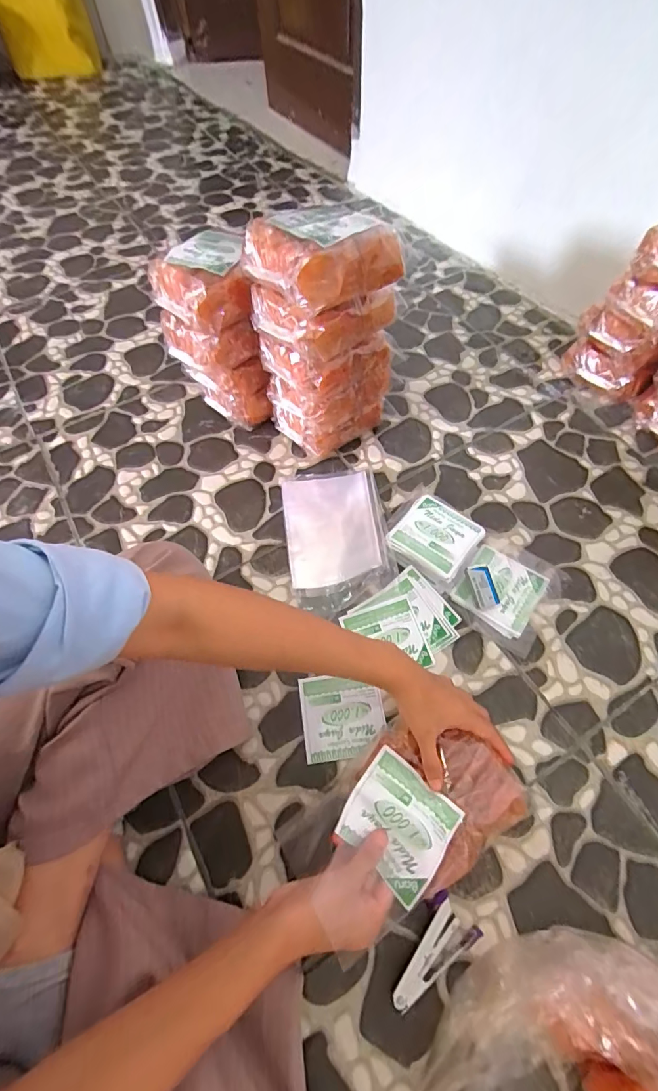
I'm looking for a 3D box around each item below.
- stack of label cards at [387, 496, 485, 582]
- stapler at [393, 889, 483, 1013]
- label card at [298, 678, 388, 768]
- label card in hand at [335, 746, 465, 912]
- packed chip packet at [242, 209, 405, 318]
[{"bbox_3d":[0.142,-0.008,0.592,0.103,0.037,0.102,33,67,18],"label":"stack of label cards"},{"bbox_3d":[0.089,0.365,0.390,0.090,0.015,0.046,-35,65,-16],"label":"stapler"},{"bbox_3d":[0.016,0.197,0.503,0.092,0.005,0.090,-8,61,-3],"label":"label card"},{"bbox_3d":[0.062,0.247,0.389,0.088,0.015,0.085,37,68,20],"label":"label card in hand"},{"bbox_3d":[-0.009,-0.322,0.478,0.144,0.058,0.115,-34,65,-16],"label":"packed chip packet"}]

